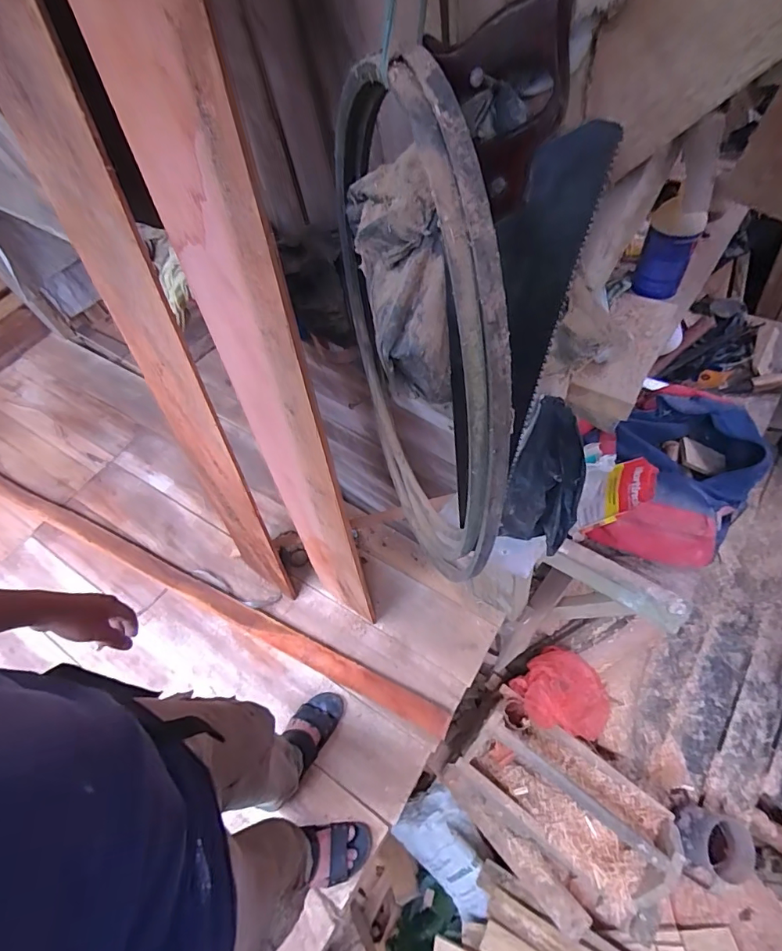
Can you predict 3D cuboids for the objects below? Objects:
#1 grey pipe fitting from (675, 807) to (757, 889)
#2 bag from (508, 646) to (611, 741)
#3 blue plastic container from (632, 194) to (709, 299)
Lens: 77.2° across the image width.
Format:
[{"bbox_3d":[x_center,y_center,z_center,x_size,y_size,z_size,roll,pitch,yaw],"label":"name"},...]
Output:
[{"bbox_3d":[0.840,0.962,1.276,0.160,0.103,0.163,-9,55,-1],"label":"grey pipe fitting"},{"bbox_3d":[0.478,0.597,1.335,0.249,0.130,0.232,-32,58,-16],"label":"bag"},{"bbox_3d":[0.410,-0.331,0.729,0.071,0.123,0.054,20,59,18],"label":"blue plastic container"}]

